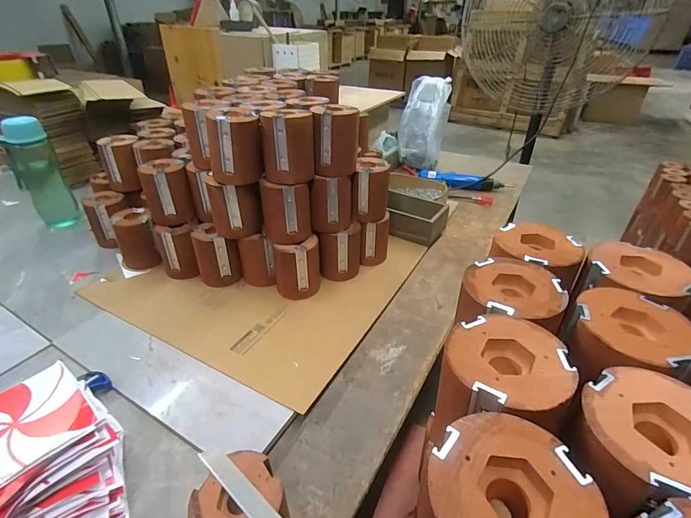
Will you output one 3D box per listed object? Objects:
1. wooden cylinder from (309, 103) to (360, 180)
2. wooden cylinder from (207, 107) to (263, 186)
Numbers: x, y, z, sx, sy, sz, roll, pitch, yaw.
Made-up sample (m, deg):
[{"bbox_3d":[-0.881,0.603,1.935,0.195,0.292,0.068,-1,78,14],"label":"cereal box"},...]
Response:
[{"bbox_3d":[-0.017,-0.198,0.626,0.074,0.101,0.066,-4,35,-8],"label":"wooden cylinder"},{"bbox_3d":[-0.174,-0.177,0.590,0.081,0.102,0.070,-7,35,-12],"label":"wooden cylinder"}]

